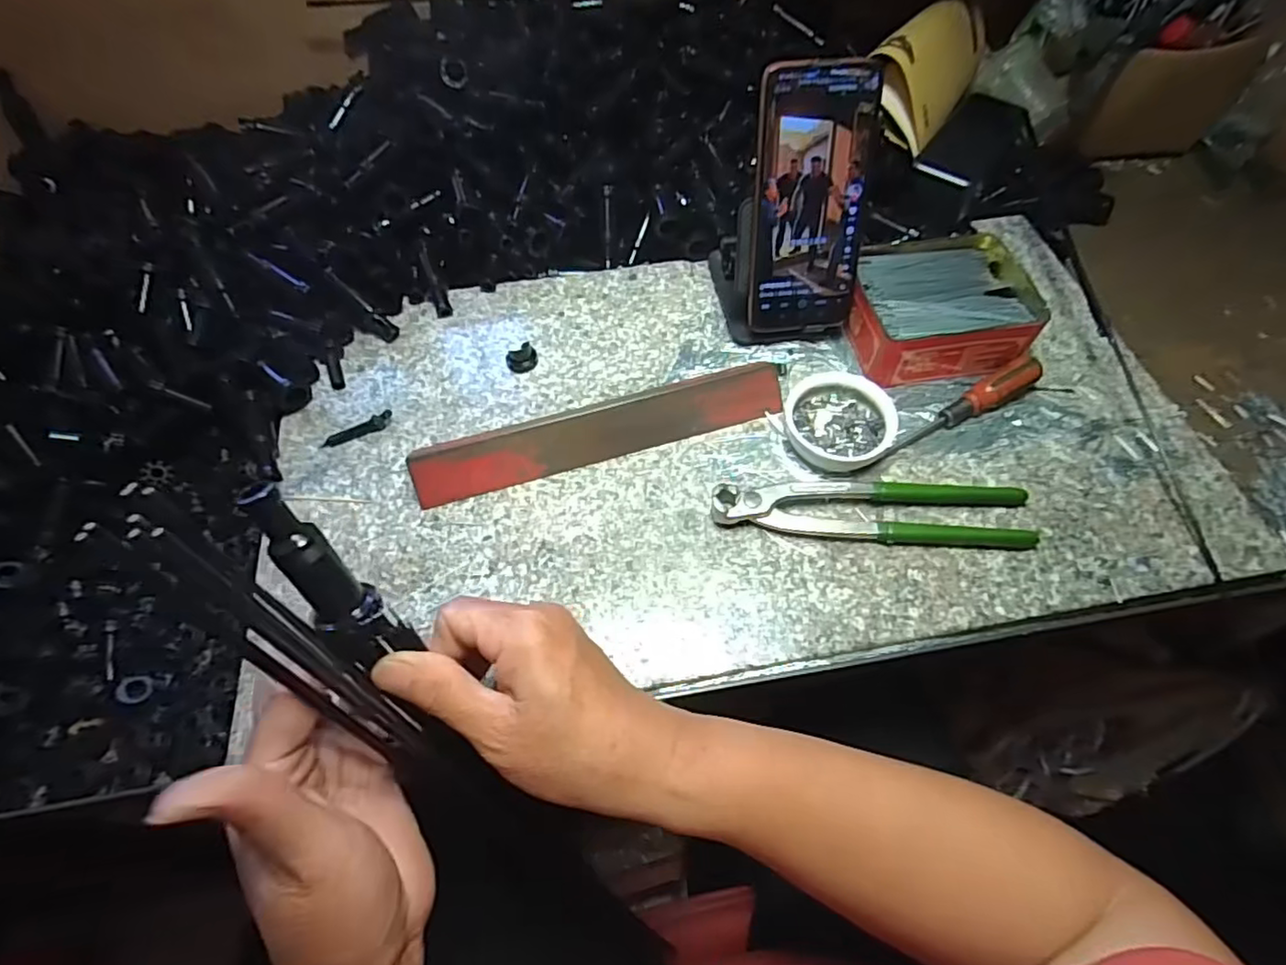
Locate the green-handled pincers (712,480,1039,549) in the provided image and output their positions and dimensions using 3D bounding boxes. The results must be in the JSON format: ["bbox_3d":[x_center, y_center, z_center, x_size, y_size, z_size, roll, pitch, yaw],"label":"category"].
[{"bbox_3d":[0.145,0.017,0.397,0.197,0.014,0.042,1,59,3],"label":"green-handled pincers"}]

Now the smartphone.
[{"bbox_3d":[0.114,-0.186,0.424,0.078,0.167,0.008,-7,33,-7],"label":"smartphone"}]

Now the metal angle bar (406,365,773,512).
[{"bbox_3d":[-0.027,-0.034,0.425,0.251,0.031,0.031,-17,60,-8],"label":"metal angle bar"}]

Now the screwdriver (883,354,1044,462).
[{"bbox_3d":[0.222,-0.050,0.435,0.132,0.021,0.017,-29,63,-5],"label":"screwdriver"}]

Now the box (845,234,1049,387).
[{"bbox_3d":[0.219,-0.131,0.466,0.129,0.038,0.108,-9,58,-4],"label":"box"}]

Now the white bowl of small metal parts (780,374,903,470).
[{"bbox_3d":[0.134,-0.042,0.425,0.071,0.029,0.059,39,67,22],"label":"white bowl of small metal parts"}]

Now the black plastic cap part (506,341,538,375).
[{"bbox_3d":[-0.092,-0.094,0.472,0.023,0.016,0.015,-13,59,-6],"label":"black plastic cap part"}]

